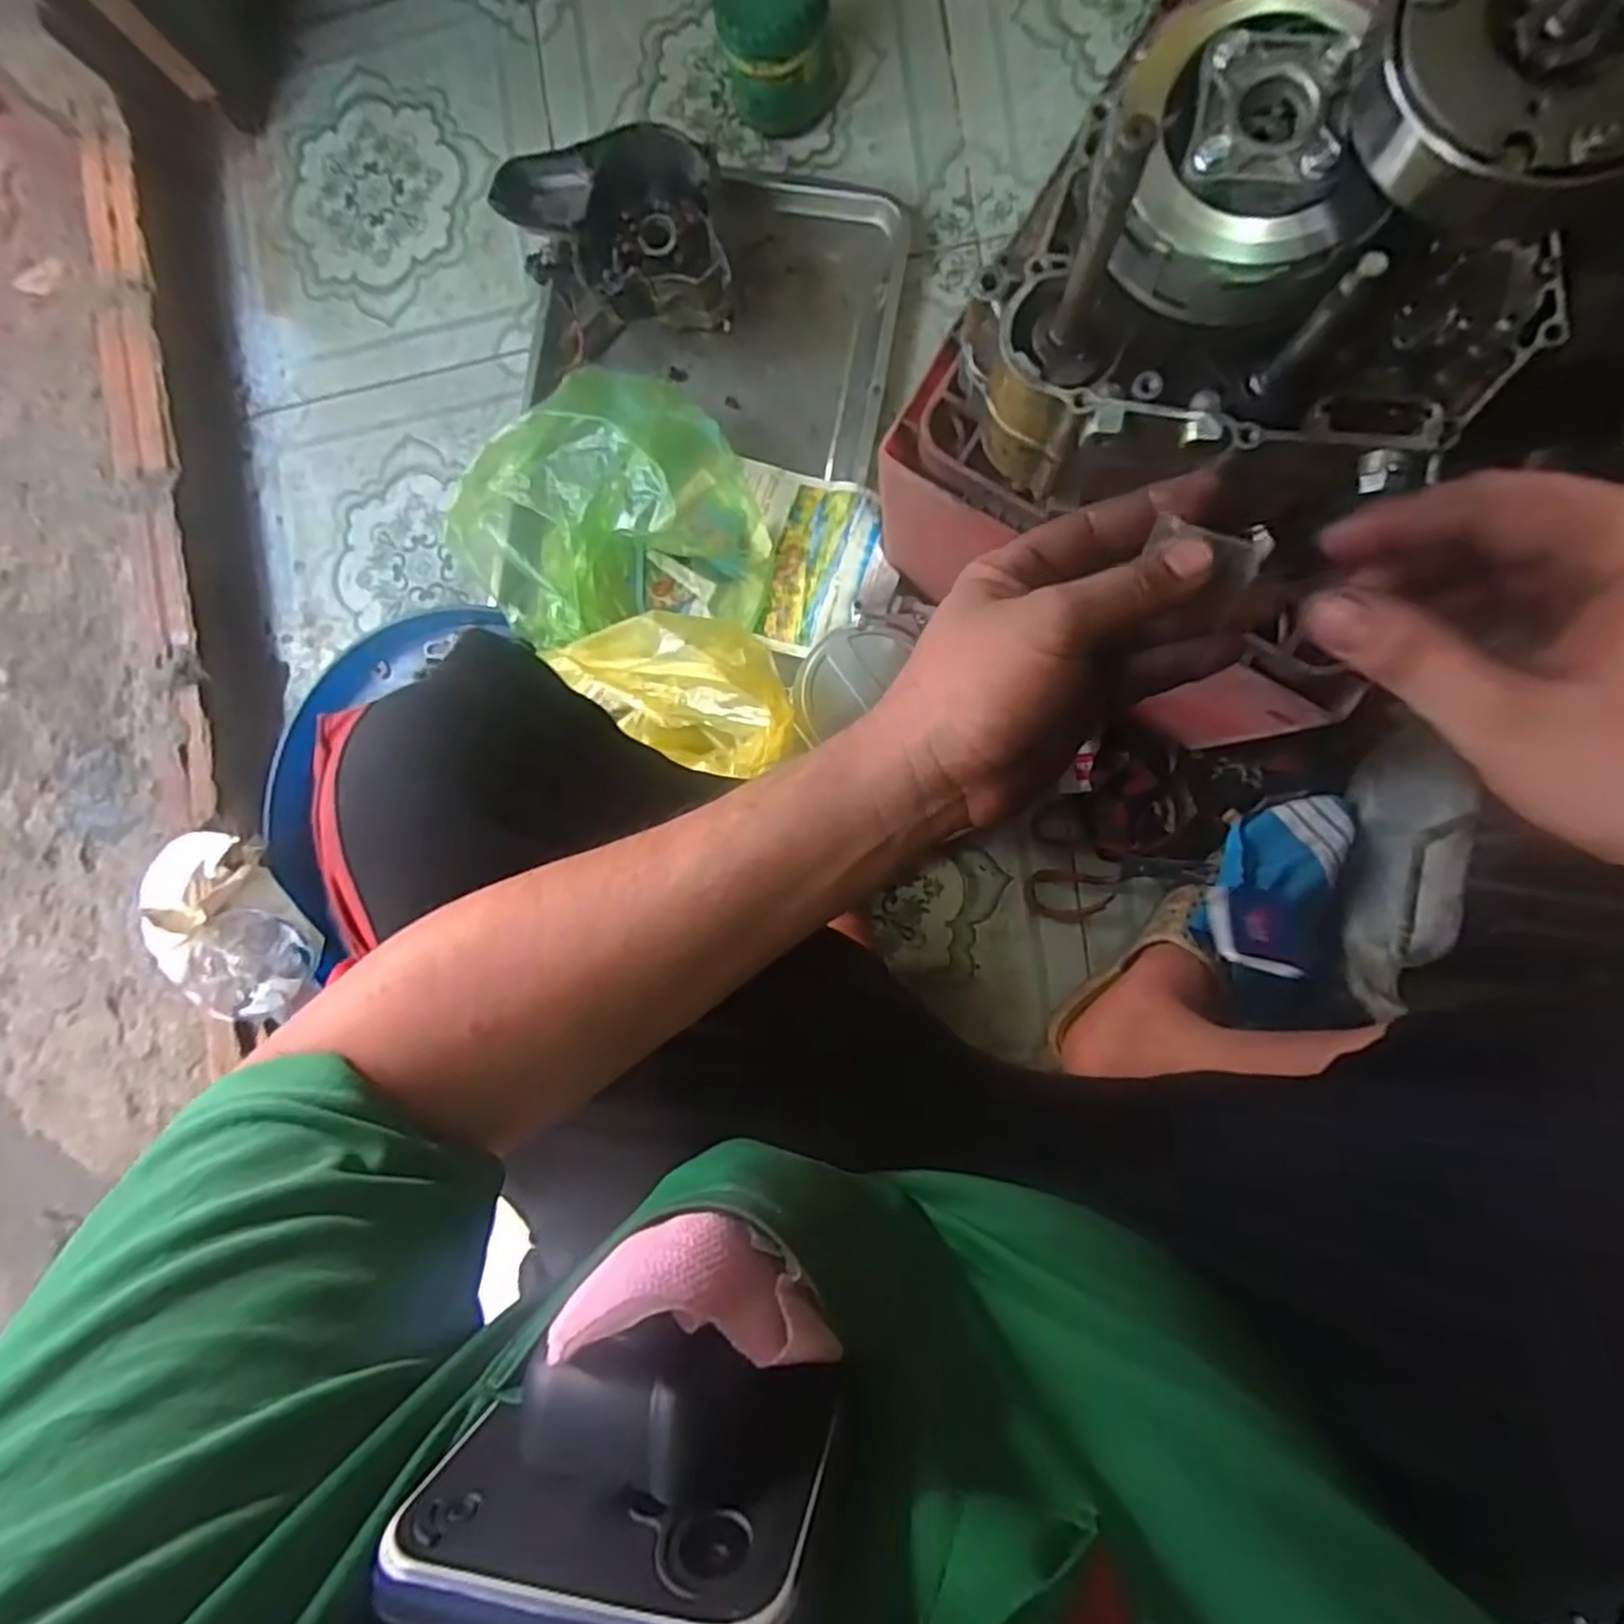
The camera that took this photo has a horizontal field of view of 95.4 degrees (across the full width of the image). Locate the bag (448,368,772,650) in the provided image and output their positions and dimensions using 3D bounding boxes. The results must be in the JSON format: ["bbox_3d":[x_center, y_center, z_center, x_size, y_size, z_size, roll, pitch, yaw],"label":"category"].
[{"bbox_3d":[-0.184,-0.270,0.680,0.256,0.125,0.236,-12,88,7],"label":"bag"}]

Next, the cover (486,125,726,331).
[{"bbox_3d":[-0.176,-0.529,0.698,0.194,0.094,0.141,-10,88,7],"label":"cover"}]

